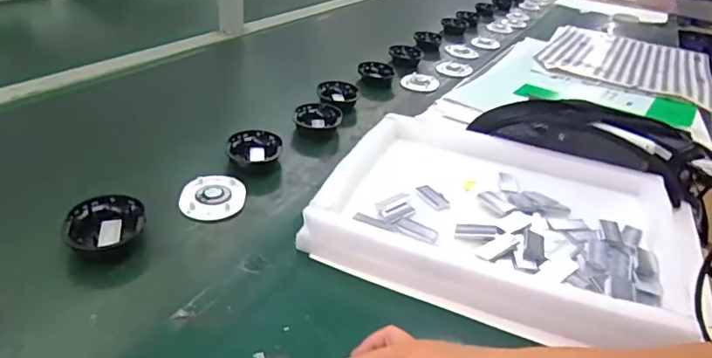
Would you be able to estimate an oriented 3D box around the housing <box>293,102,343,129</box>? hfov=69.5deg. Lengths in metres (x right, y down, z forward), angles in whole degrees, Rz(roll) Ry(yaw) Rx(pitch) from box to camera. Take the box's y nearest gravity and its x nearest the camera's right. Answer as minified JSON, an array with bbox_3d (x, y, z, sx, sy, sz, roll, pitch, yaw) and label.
[{"bbox_3d":[-0.060,-0.090,0.789,0.073,0.023,0.088,5,31,-3],"label":"housing"}]

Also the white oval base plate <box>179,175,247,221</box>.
[{"bbox_3d":[-0.166,0.017,0.597,0.074,0.007,0.081,-6,33,-19],"label":"white oval base plate"}]

